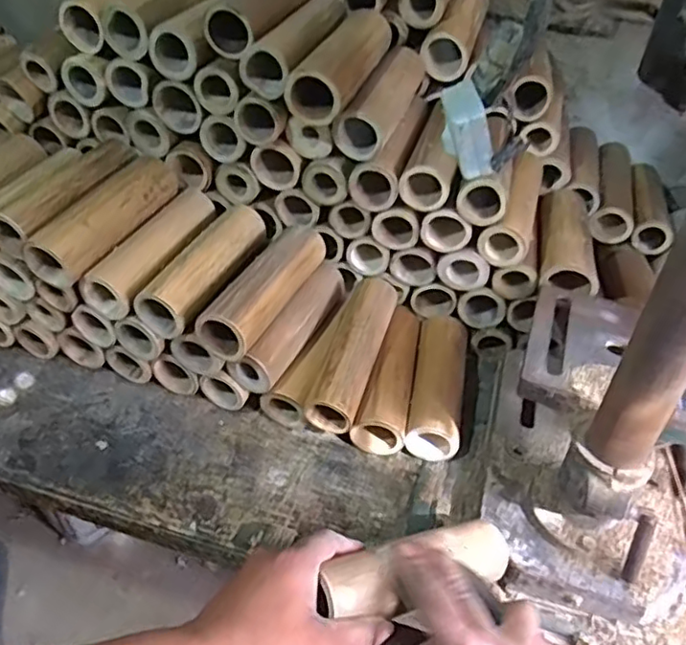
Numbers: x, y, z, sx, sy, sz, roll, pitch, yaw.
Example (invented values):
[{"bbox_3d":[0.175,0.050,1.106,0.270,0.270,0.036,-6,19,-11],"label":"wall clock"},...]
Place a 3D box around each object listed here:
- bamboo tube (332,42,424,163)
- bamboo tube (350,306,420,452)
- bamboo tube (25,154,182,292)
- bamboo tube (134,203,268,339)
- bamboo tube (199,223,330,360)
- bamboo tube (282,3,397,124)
[{"bbox_3d":[0.053,-0.243,0.667,0.057,0.057,0.185,19,46,16],"label":"bamboo tube"},{"bbox_3d":[0.053,0.055,0.682,0.051,0.052,0.181,9,44,7],"label":"bamboo tube"},{"bbox_3d":[-0.244,-0.112,0.644,0.060,0.047,0.182,21,47,18],"label":"bamboo tube"},{"bbox_3d":[-0.142,-0.063,0.663,0.059,0.051,0.183,19,46,17],"label":"bamboo tube"},{"bbox_3d":[-0.079,-0.040,0.634,0.058,0.048,0.178,20,47,18],"label":"bamboo tube"},{"bbox_3d":[0.004,-0.274,0.643,0.057,0.054,0.190,15,45,13],"label":"bamboo tube"}]

